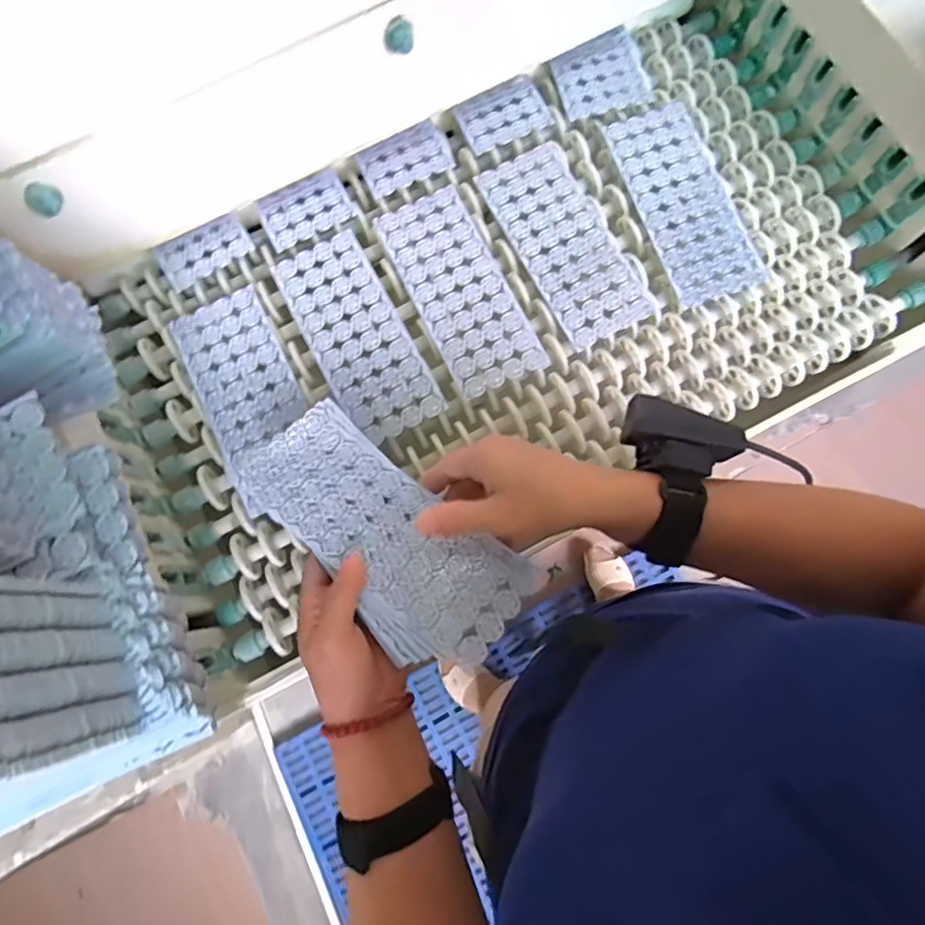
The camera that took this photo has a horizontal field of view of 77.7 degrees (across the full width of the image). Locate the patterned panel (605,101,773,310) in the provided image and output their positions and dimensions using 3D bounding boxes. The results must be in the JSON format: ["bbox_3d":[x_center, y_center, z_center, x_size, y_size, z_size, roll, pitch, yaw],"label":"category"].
[{"bbox_3d":[0.210,-0.250,0.548,0.089,0.010,0.204,-18,78,-4],"label":"patterned panel"}]

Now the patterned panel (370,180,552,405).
[{"bbox_3d":[-0.003,-0.160,0.528,0.085,0.005,0.200,-26,79,-5],"label":"patterned panel"}]

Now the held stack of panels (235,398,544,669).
[{"bbox_3d":[-0.061,0.047,0.413,0.225,0.017,0.098,39,80,18],"label":"held stack of panels"}]

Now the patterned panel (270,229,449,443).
[{"bbox_3d":[-0.096,-0.116,0.521,0.084,0.005,0.200,-27,79,-6],"label":"patterned panel"}]

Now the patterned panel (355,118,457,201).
[{"bbox_3d":[-0.056,-0.297,0.562,0.087,0.009,0.056,-24,79,-5],"label":"patterned panel"}]

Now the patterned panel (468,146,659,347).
[{"bbox_3d":[0.095,-0.206,0.536,0.085,0.007,0.197,-26,79,-5],"label":"patterned panel"}]

